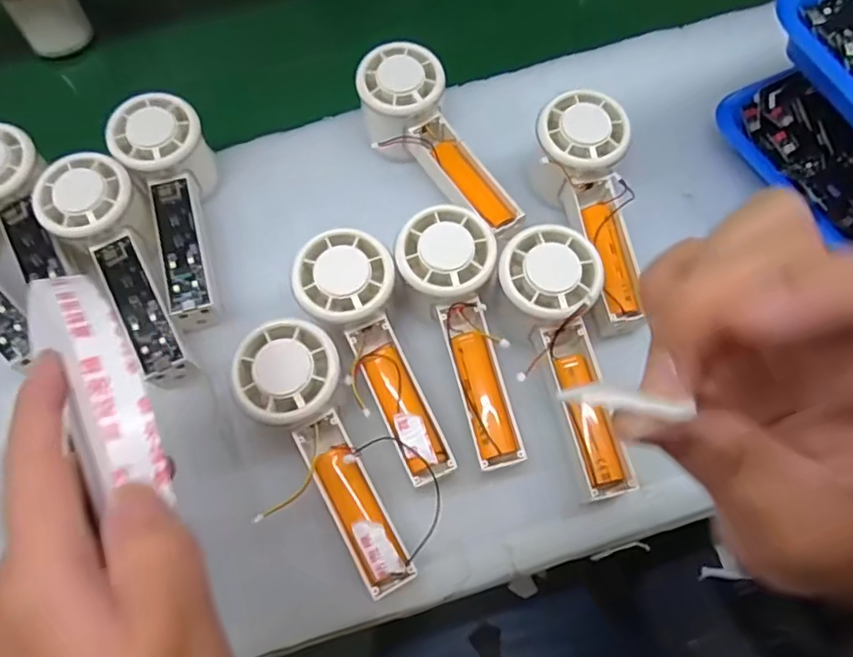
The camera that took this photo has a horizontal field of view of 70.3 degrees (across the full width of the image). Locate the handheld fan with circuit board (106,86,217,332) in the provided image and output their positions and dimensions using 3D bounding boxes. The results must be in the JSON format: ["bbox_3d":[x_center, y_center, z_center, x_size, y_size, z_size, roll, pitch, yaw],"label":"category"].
[{"bbox_3d":[-0.165,-0.081,0.402,0.057,0.049,0.149,-15,78,-5],"label":"handheld fan with circuit board"}]

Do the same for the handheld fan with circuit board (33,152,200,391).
[{"bbox_3d":[-0.187,-0.036,0.373,0.053,0.028,0.156,-26,80,-9],"label":"handheld fan with circuit board"}]

